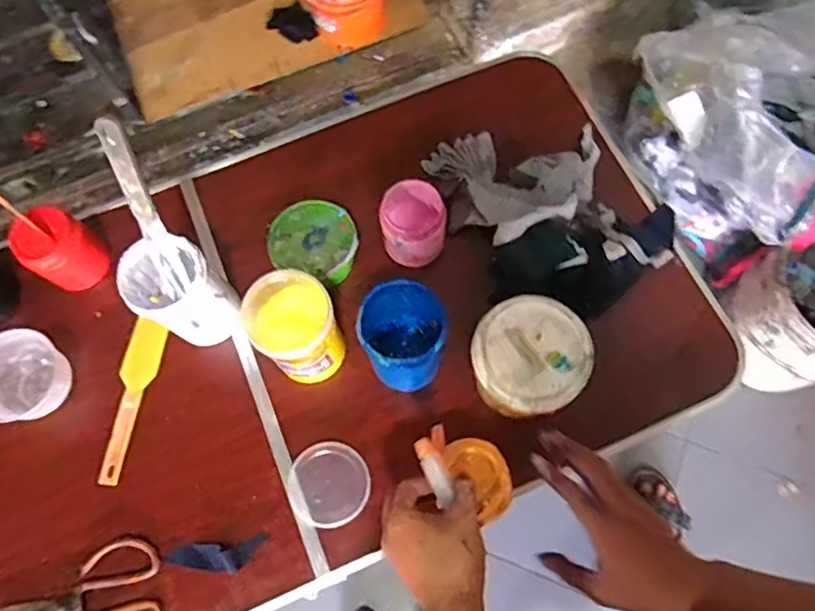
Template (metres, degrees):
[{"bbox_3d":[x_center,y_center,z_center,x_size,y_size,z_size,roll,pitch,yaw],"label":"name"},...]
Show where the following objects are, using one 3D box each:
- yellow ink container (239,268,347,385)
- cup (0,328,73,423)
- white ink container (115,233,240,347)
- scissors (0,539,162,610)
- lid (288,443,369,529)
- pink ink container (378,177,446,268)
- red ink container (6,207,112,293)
[{"bbox_3d":[-0.132,0.027,0.724,0.097,0.143,0.102,-1,71,2],"label":"yellow ink container"},{"bbox_3d":[-0.493,0.092,0.779,0.091,0.091,0.100,-1,71,2],"label":"cup"},{"bbox_3d":[-0.274,-0.009,0.762,0.097,0.157,0.109,-41,74,-11],"label":"white ink container"},{"bbox_3d":[-0.387,0.347,0.713,0.198,0.007,0.117,-8,71,-1],"label":"scissors"},{"bbox_3d":[-0.097,0.218,0.746,0.097,0.012,0.097,-1,71,2],"label":"lid"},{"bbox_3d":[0.008,-0.103,0.807,0.084,0.087,0.097,-7,71,0],"label":"pink ink container"},{"bbox_3d":[-0.452,-0.072,0.801,0.072,0.102,0.078,-1,71,2],"label":"red ink container"}]

